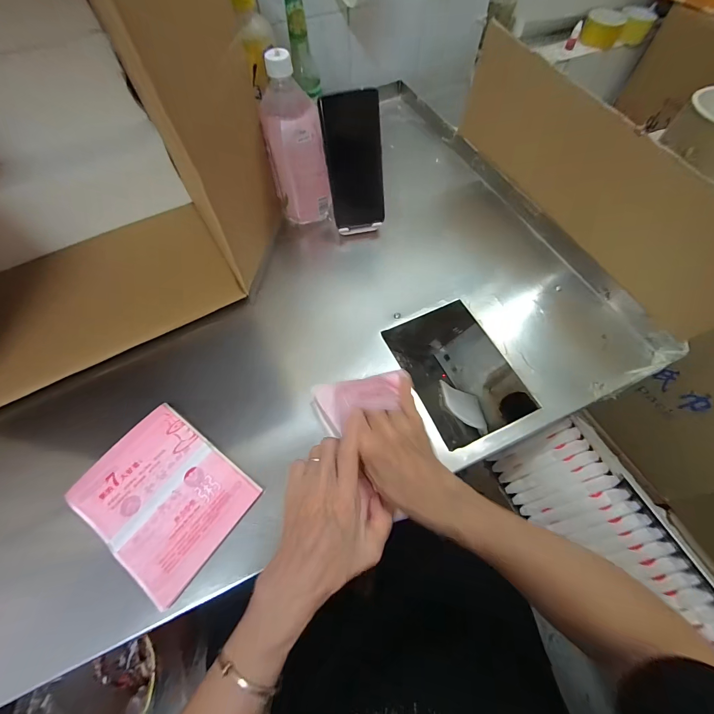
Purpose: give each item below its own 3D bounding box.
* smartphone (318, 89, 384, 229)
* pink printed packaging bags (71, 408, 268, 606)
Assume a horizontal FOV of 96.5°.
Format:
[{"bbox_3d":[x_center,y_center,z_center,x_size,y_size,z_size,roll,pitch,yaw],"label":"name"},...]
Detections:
[{"bbox_3d":[-0.003,-0.267,0.447,0.075,0.161,0.011,-8,43,0],"label":"smartphone"},{"bbox_3d":[-0.199,0.139,0.329,0.158,0.013,0.123,33,67,17],"label":"pink printed packaging bags"}]

